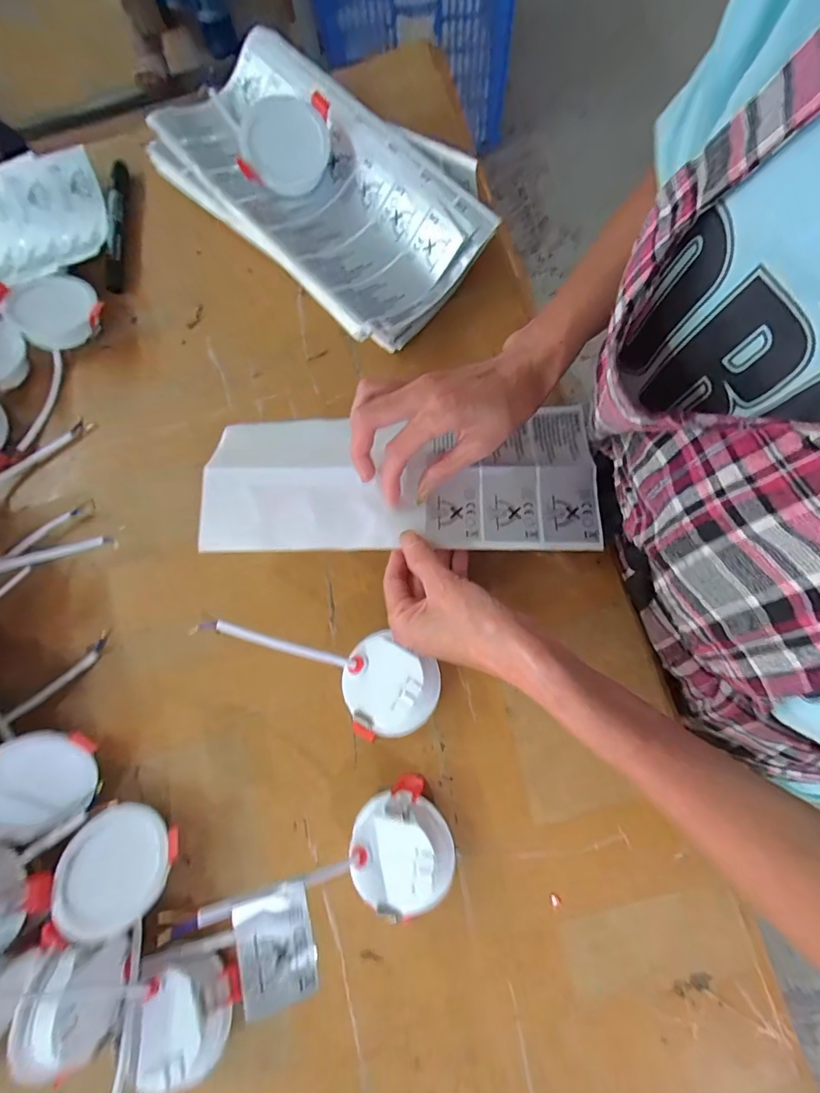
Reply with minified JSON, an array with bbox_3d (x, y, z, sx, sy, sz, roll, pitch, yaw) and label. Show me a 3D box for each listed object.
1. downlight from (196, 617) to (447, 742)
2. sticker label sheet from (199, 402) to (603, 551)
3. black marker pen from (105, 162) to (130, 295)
[{"bbox_3d":[-0.054,0.078,0.338,0.156,0.054,0.066,31,83,10],"label":"downlight"},{"bbox_3d":[-0.008,-0.053,0.363,0.289,0.035,0.117,-1,79,2],"label":"sticker label sheet"},{"bbox_3d":[-0.279,-0.306,0.442,0.013,0.012,0.141,-5,78,3],"label":"black marker pen"}]

